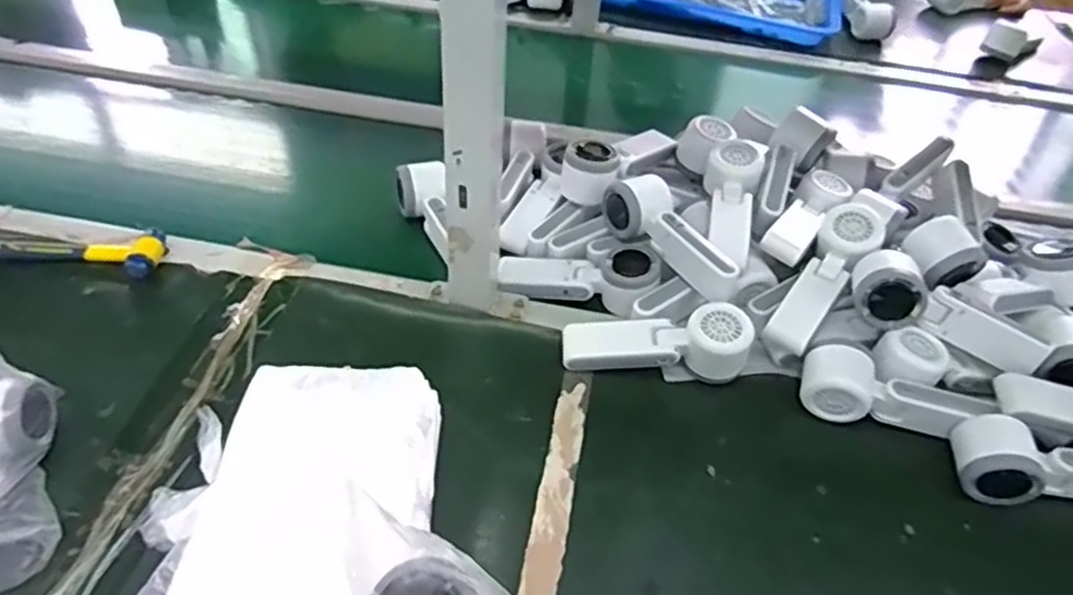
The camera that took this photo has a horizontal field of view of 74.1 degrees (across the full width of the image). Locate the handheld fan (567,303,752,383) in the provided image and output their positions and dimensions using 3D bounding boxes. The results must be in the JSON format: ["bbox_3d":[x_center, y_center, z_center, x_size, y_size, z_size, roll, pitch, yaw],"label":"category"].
[{"bbox_3d":[0.110,0.045,0.653,0.168,0.050,0.056,-3,46,9],"label":"handheld fan"}]

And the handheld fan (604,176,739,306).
[{"bbox_3d":[0.132,-0.063,0.700,0.054,0.048,0.171,-23,51,-26],"label":"handheld fan"}]

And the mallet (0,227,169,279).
[{"bbox_3d":[-0.500,-0.048,0.707,0.243,0.022,0.058,3,46,-2],"label":"mallet"}]

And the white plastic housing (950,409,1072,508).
[{"bbox_3d":[0.424,0.137,0.586,0.163,0.053,0.062,3,46,-2],"label":"white plastic housing"}]

